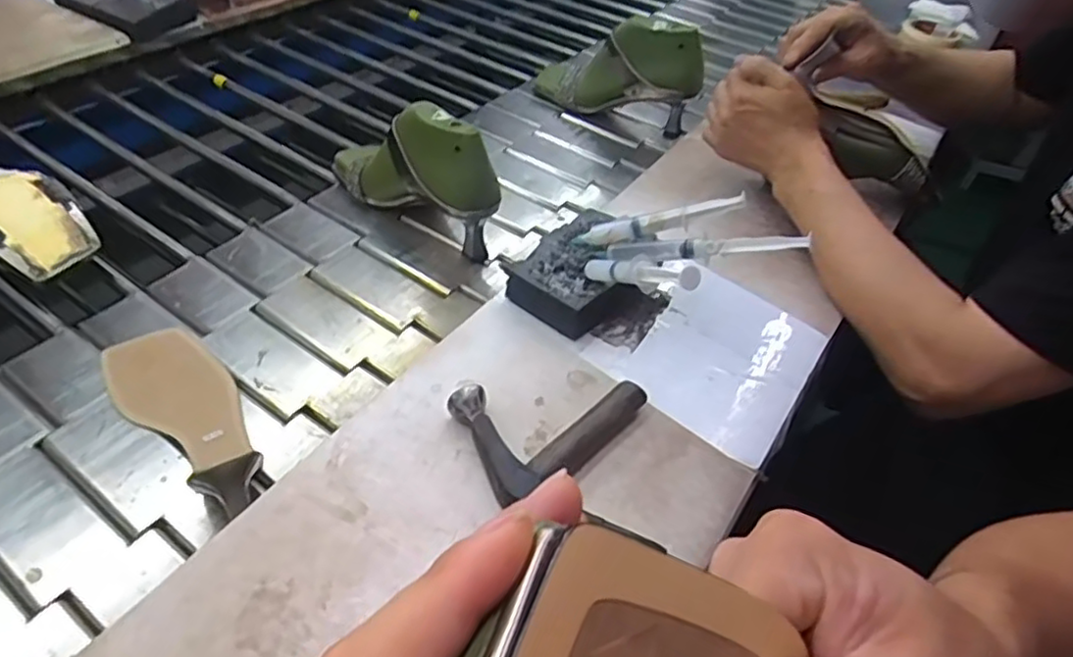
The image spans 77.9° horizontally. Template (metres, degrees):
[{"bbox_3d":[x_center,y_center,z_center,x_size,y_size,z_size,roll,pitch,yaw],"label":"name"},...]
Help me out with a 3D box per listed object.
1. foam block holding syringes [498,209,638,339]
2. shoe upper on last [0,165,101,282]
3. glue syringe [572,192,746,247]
[{"bbox_3d":[0.038,-0.047,0.569,0.082,0.039,0.118,33,50,25],"label":"foam block holding syringes"},{"bbox_3d":[-0.509,-0.115,0.636,0.228,0.066,0.086,33,50,24],"label":"shoe upper on last"},{"bbox_3d":[0.099,-0.089,0.549,0.142,0.017,0.013,-11,39,23],"label":"glue syringe"}]

